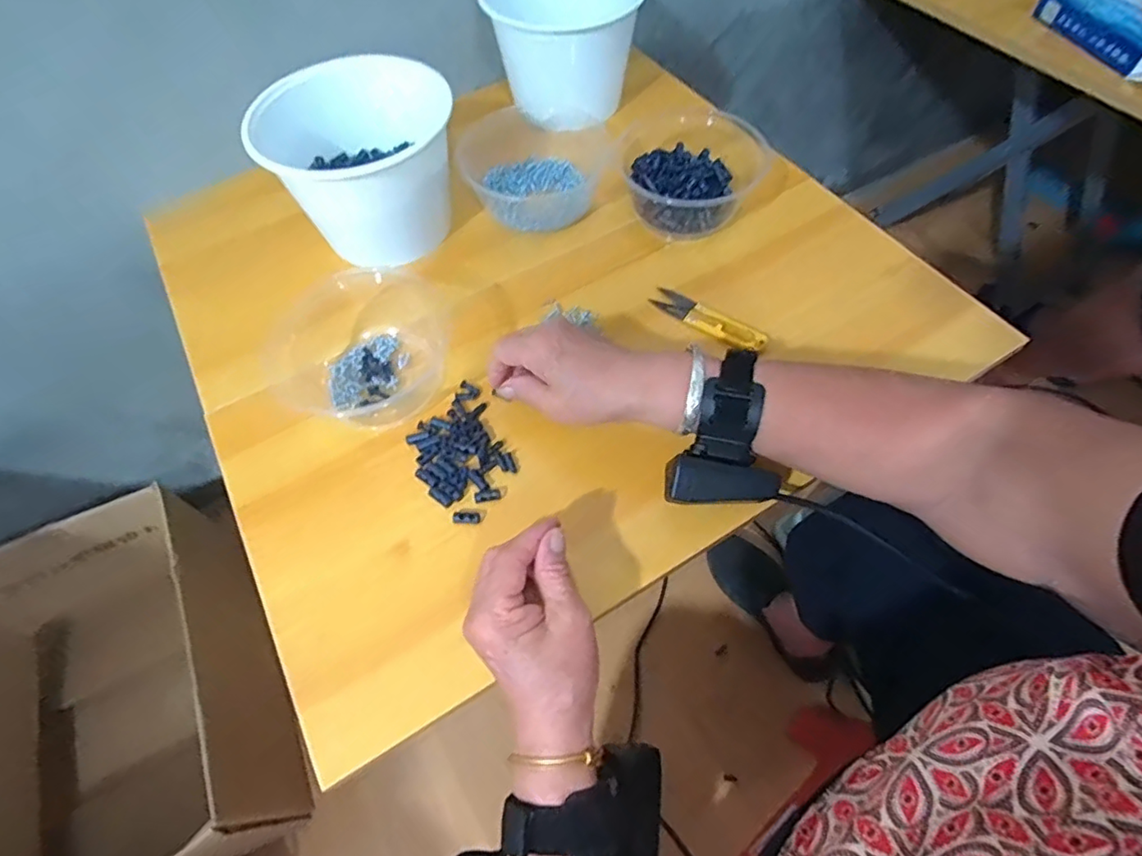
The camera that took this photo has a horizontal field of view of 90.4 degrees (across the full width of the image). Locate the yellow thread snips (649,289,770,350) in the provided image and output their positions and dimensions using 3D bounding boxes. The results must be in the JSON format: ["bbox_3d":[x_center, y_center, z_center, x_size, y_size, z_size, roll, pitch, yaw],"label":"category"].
[{"bbox_3d":[0.114,-0.092,0.472,0.101,0.007,0.025,31,68,18],"label":"yellow thread snips"}]

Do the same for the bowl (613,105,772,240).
[{"bbox_3d":[0.109,-0.249,0.536,0.137,0.054,0.151,3,62,5],"label":"bowl"}]

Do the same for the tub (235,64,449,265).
[{"bbox_3d":[-0.184,-0.242,0.509,0.147,0.111,0.145,-1,62,2],"label":"tub"}]

